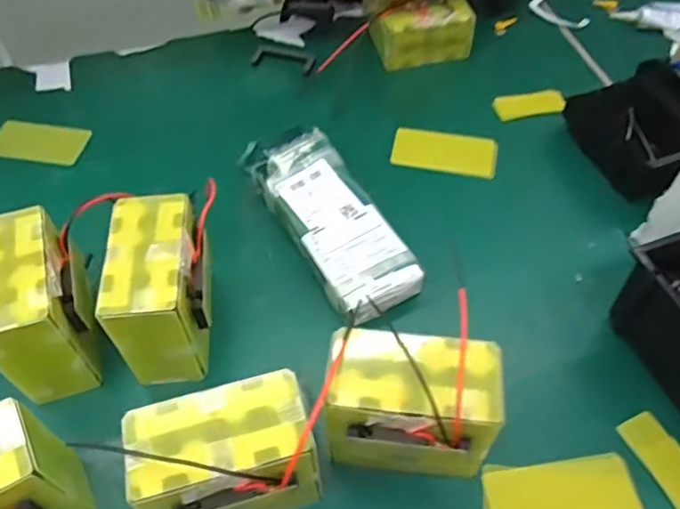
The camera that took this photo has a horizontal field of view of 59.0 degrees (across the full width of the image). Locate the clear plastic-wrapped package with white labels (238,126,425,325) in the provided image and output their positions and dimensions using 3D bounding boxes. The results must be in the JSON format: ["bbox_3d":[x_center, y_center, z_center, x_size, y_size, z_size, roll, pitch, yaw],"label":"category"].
[{"bbox_3d":[-0.013,-0.044,0.740,0.107,0.052,0.287,-25,57,-17],"label":"clear plastic-wrapped package with white labels"}]

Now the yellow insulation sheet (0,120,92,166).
[{"bbox_3d":[-0.438,-0.163,0.873,0.131,0.006,0.069,7,60,2],"label":"yellow insulation sheet"}]

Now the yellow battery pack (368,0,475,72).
[{"bbox_3d":[0.127,-0.344,0.934,0.153,0.078,0.065,-9,54,-5],"label":"yellow battery pack"}]

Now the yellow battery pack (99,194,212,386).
[{"bbox_3d":[-0.179,0.043,0.622,0.088,0.140,0.147,-4,54,-3],"label":"yellow battery pack"}]

